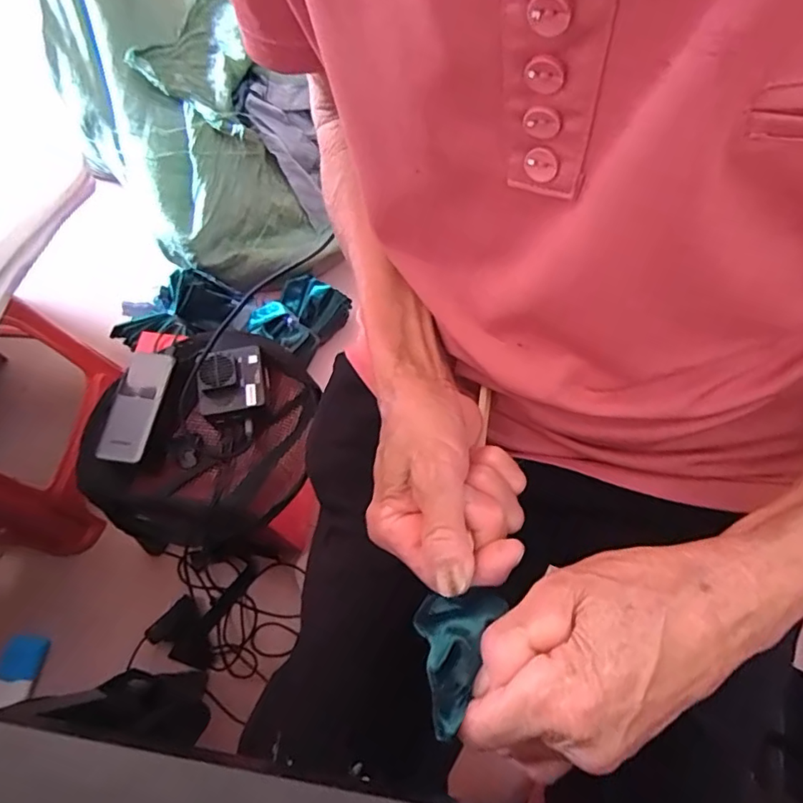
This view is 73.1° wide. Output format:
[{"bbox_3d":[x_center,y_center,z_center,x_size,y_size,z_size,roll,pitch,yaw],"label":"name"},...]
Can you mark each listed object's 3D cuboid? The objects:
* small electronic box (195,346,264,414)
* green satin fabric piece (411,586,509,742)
[{"bbox_3d":[-0.196,-0.026,0.612,0.073,0.027,0.067,-10,66,-3],"label":"small electronic box"},{"bbox_3d":[0.018,0.100,0.223,0.030,0.021,0.055,26,69,12],"label":"green satin fabric piece"}]

